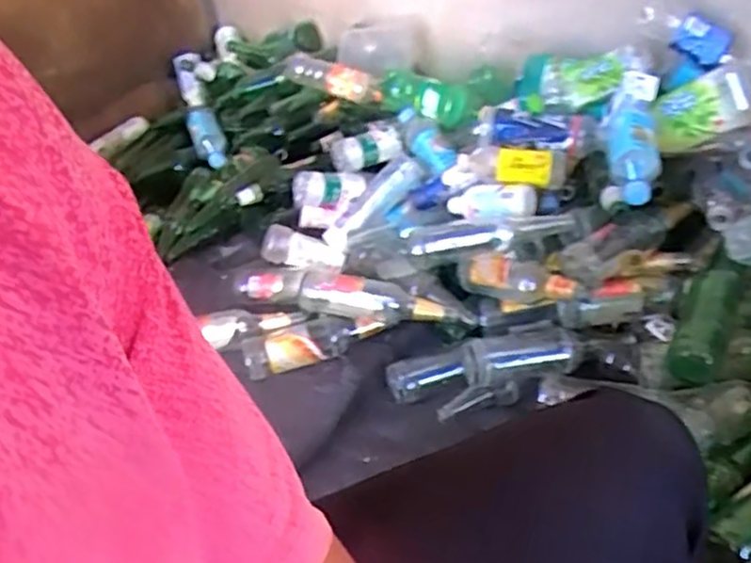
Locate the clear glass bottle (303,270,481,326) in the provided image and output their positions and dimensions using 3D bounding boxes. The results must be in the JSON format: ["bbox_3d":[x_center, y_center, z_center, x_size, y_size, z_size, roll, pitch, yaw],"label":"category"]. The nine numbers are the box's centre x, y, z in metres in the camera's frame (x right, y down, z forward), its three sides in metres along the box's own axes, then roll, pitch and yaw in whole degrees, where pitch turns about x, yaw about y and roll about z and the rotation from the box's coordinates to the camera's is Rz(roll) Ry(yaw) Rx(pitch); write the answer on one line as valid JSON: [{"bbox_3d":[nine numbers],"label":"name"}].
[{"bbox_3d":[0.016,0.034,1.197,0.288,0.059,0.056,5,39,16],"label":"clear glass bottle"}]

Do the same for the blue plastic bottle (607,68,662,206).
[{"bbox_3d":[0.385,-0.208,1.092,0.070,0.070,0.235,2,59,12],"label":"blue plastic bottle"}]

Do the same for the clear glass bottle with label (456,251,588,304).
[{"bbox_3d":[0.227,-0.003,1.121,0.236,0.067,0.058,12,39,45],"label":"clear glass bottle with label"}]

